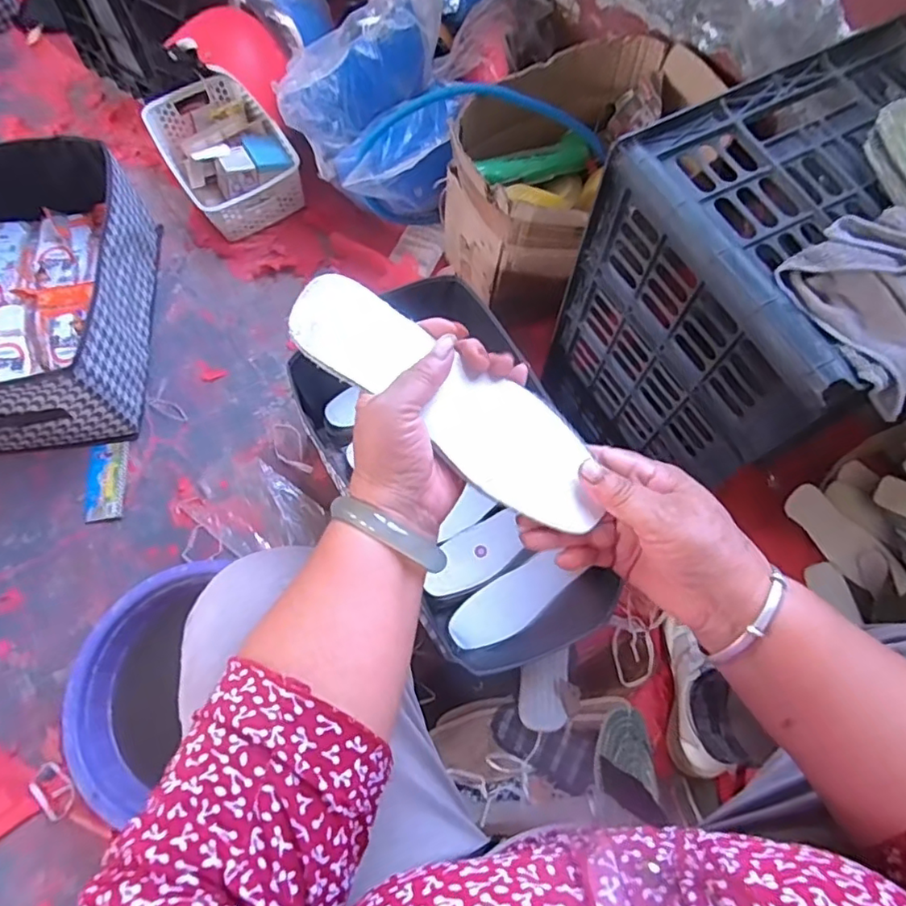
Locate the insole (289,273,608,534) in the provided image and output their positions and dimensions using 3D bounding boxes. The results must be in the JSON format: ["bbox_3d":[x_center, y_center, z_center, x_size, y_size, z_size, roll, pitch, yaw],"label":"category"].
[{"bbox_3d":[0.001,-0.034,0.341,0.212,0.012,0.065,39,78,-2],"label":"insole"}]

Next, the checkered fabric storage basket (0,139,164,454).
[{"bbox_3d":[-0.654,-0.243,0.873,0.327,0.189,0.446,-7,69,-3],"label":"checkered fabric storage basket"}]

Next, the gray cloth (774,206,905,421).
[{"bbox_3d":[0.302,-0.103,0.402,0.075,0.054,0.132,-22,70,-8],"label":"gray cloth"}]

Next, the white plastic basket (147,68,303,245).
[{"bbox_3d":[-0.414,-0.546,1.038,0.194,0.100,0.305,-29,72,-11],"label":"white plastic basket"}]

